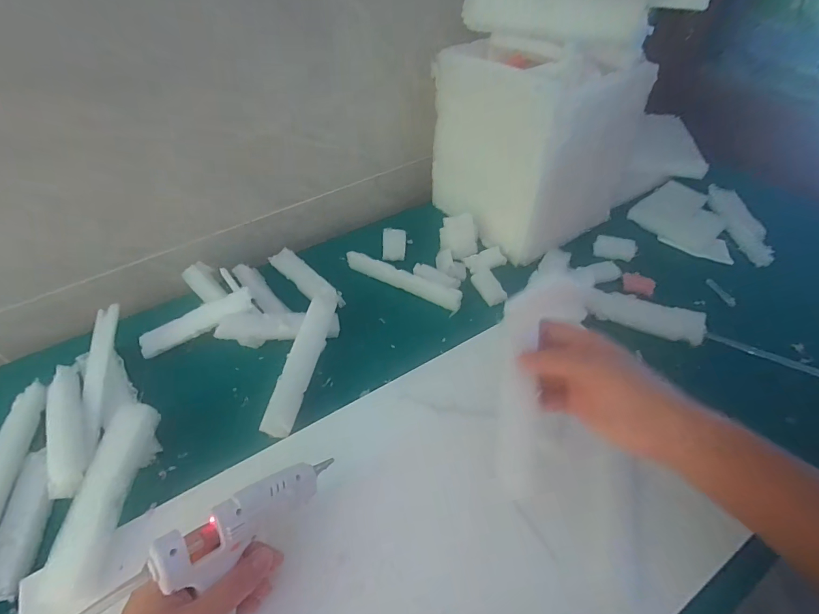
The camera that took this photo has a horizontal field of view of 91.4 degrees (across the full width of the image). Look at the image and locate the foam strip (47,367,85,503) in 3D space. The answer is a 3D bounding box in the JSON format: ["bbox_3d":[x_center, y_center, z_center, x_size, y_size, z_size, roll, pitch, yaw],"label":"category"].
[{"bbox_3d":[-0.346,0.121,0.402,0.033,0.014,0.155,-26,54,-20],"label":"foam strip"}]

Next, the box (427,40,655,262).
[{"bbox_3d":[0.176,-0.240,0.577,0.200,0.226,0.220,-33,56,-24],"label":"box"}]

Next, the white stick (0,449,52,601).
[{"bbox_3d":[-0.349,0.192,0.363,0.034,0.013,0.123,-11,50,-8],"label":"white stick"}]

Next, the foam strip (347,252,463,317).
[{"bbox_3d":[-0.010,-0.040,0.552,0.175,0.016,0.024,26,55,21],"label":"foam strip"}]

